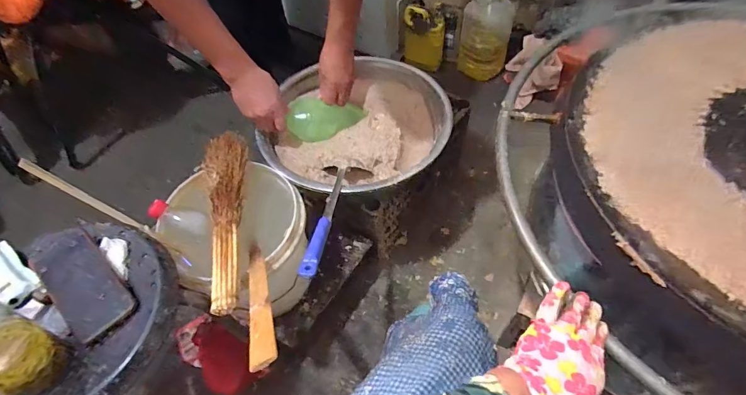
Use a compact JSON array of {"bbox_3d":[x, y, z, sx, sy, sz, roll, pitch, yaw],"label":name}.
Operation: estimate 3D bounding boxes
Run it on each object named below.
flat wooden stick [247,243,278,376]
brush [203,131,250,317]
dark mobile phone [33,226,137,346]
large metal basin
[{"bbox_3d":[-0.159,0.128,0.553,0.030,0.012,0.339,-23,18,-12],"label":"flat wooden stick"},{"bbox_3d":[-0.253,0.026,0.669,0.069,0.037,0.339,-9,54,-2],"label":"brush"},{"bbox_3d":[-0.400,0.116,0.548,0.080,0.010,0.161,-43,72,-12],"label":"dark mobile phone"},{"bbox_3d":[-0.022,-0.151,0.891,0.363,0.122,0.401,7,55,10],"label":"large metal basin"}]

